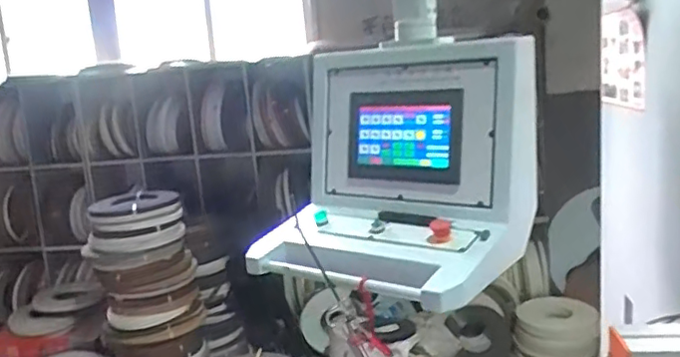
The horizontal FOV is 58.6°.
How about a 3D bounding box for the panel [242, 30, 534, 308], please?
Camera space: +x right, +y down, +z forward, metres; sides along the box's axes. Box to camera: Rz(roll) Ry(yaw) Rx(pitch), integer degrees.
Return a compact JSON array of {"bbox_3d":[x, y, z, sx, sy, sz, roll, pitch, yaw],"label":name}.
[{"bbox_3d":[0.076,-0.039,1.253,0.522,0.413,0.377,3,13,37],"label":"panel"}]

